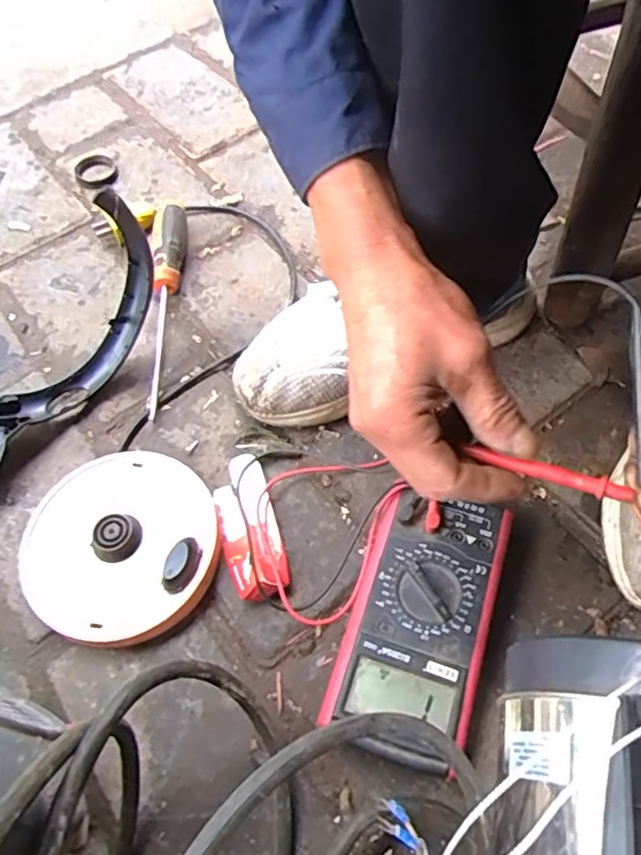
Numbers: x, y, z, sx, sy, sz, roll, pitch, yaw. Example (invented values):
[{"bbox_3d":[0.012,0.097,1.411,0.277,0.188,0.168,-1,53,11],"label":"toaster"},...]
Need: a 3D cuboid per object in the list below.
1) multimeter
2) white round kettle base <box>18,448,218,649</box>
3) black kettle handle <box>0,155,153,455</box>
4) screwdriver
[{"bbox_3d":[0.065,0.126,0.407,0.086,0.042,0.166,16,62,12],"label":"multimeter"},{"bbox_3d":[-0.147,0.080,0.450,0.143,0.033,0.139,-1,60,2],"label":"white round kettle base"},{"bbox_3d":[-0.223,-0.053,0.478,0.080,0.116,0.289,42,91,24],"label":"black kettle handle"},{"bbox_3d":[-0.141,-0.128,0.564,0.029,0.037,0.251,-6,60,-1],"label":"screwdriver"}]

